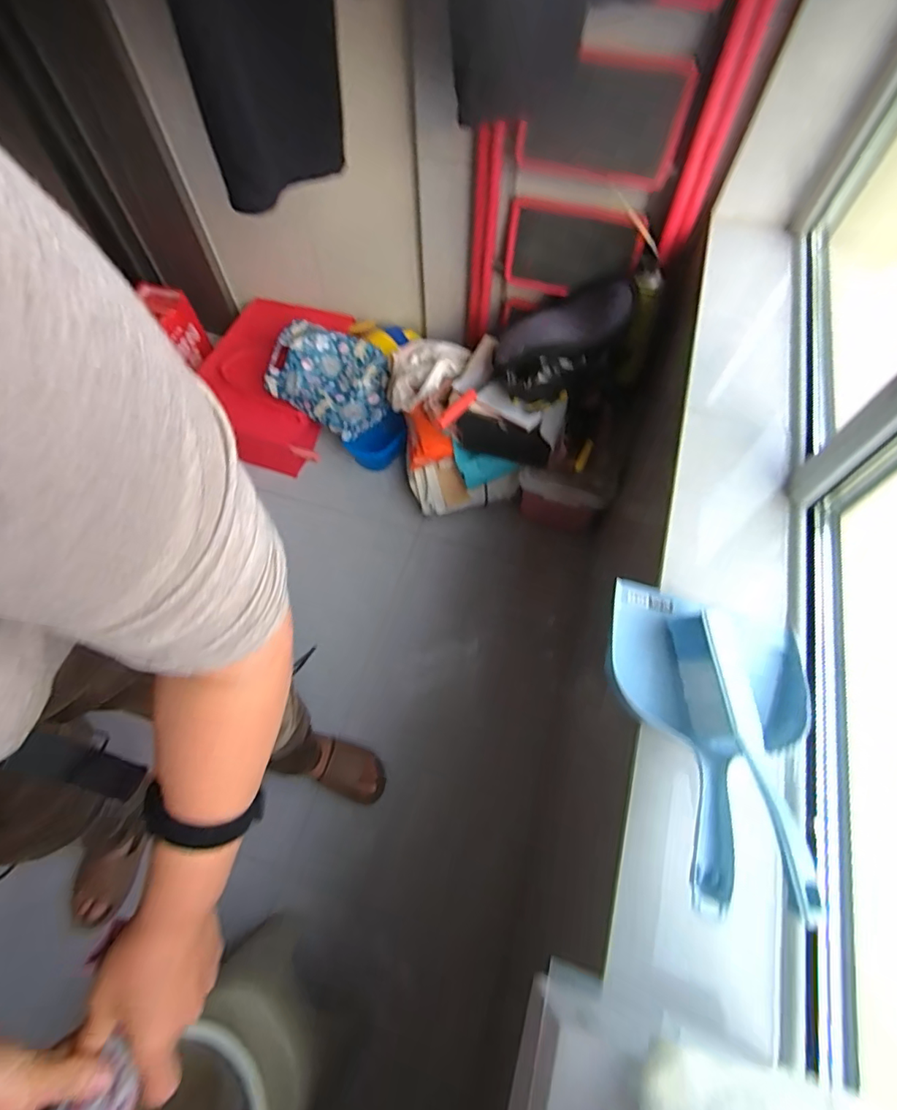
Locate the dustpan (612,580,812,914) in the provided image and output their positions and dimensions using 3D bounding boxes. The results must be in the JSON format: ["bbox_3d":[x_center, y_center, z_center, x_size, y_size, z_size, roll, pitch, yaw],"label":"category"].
[{"bbox_3d":[0.263,0.175,0.513,0.208,0.093,0.297,15,65,8],"label":"dustpan"}]

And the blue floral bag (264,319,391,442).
[{"bbox_3d":[-0.310,-0.466,1.385,0.318,0.080,0.246,26,96,-5],"label":"blue floral bag"}]

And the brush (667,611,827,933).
[{"bbox_3d":[0.276,0.181,0.490,0.034,0.068,0.271,-6,48,-3],"label":"brush"}]

